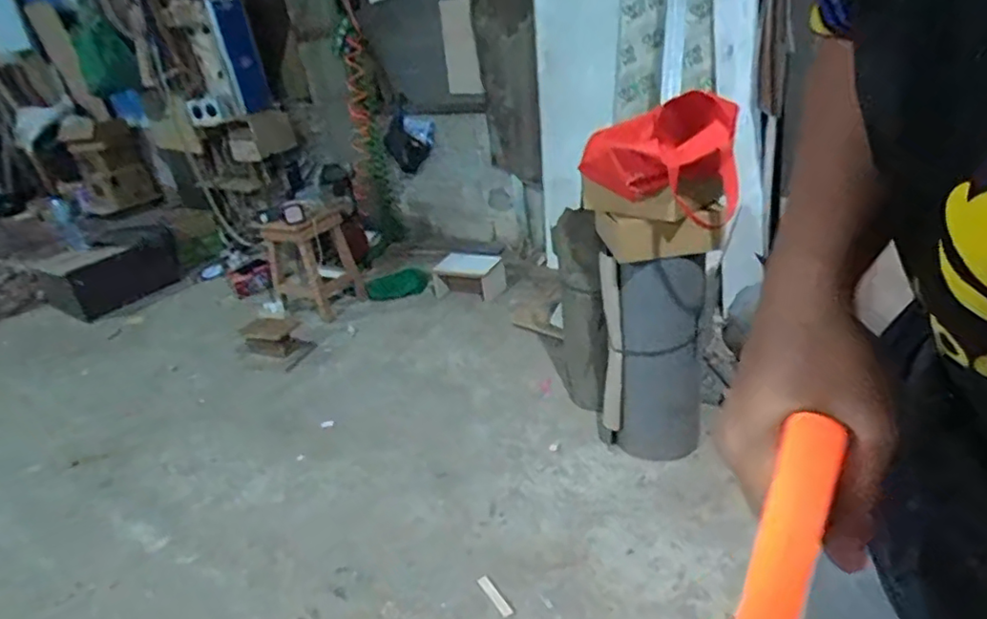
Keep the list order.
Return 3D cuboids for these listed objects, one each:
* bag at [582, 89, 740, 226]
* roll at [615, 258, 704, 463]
[{"bbox_3d":[0.377,-0.351,1.405,0.313,0.234,0.352,-7,26,4],"label":"bag"},{"bbox_3d":[0.482,0.115,1.674,0.195,0.583,0.253,8,31,25],"label":"roll"}]

